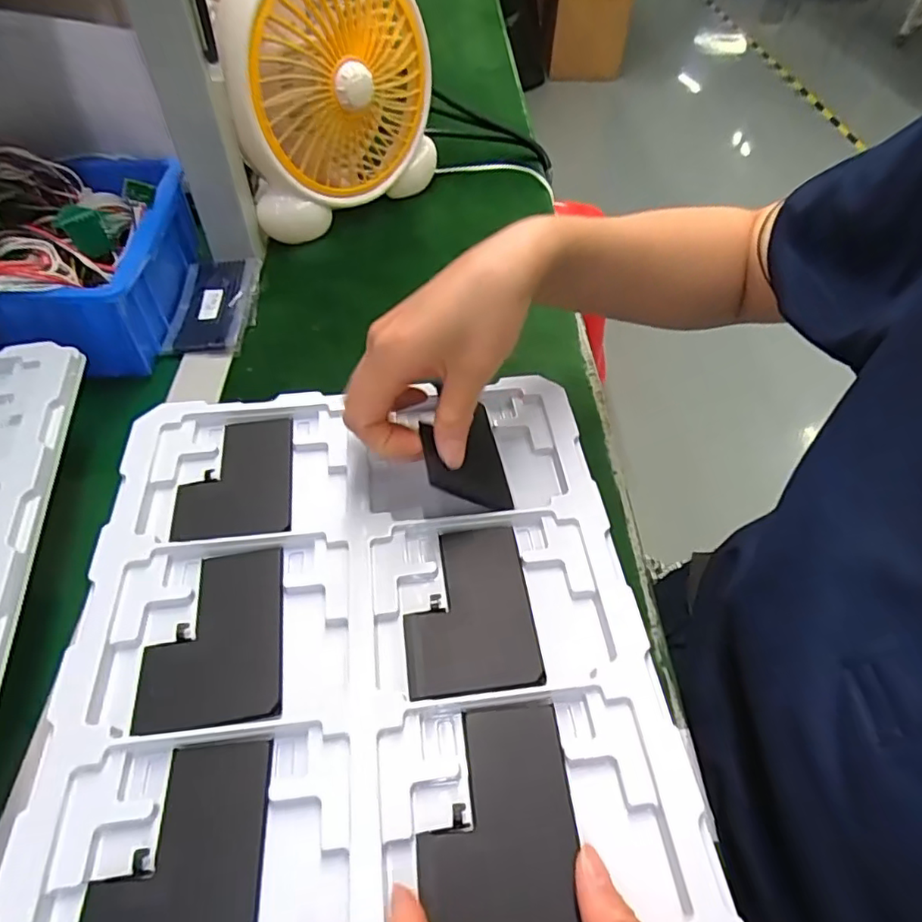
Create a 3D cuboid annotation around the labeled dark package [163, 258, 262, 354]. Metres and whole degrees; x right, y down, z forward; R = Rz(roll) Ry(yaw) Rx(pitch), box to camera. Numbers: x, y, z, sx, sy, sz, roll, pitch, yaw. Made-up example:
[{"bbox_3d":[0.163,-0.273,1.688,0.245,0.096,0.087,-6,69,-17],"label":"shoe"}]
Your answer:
[{"bbox_3d":[-0.215,-0.137,0.511,0.067,0.016,0.117,-2,51,-4],"label":"labeled dark package"}]

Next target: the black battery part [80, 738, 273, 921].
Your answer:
[{"bbox_3d":[-0.114,0.164,0.237,0.064,0.006,0.089,-3,51,-5],"label":"black battery part"}]

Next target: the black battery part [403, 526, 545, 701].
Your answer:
[{"bbox_3d":[0.003,0.076,0.309,0.066,0.004,0.089,-5,51,-7],"label":"black battery part"}]

